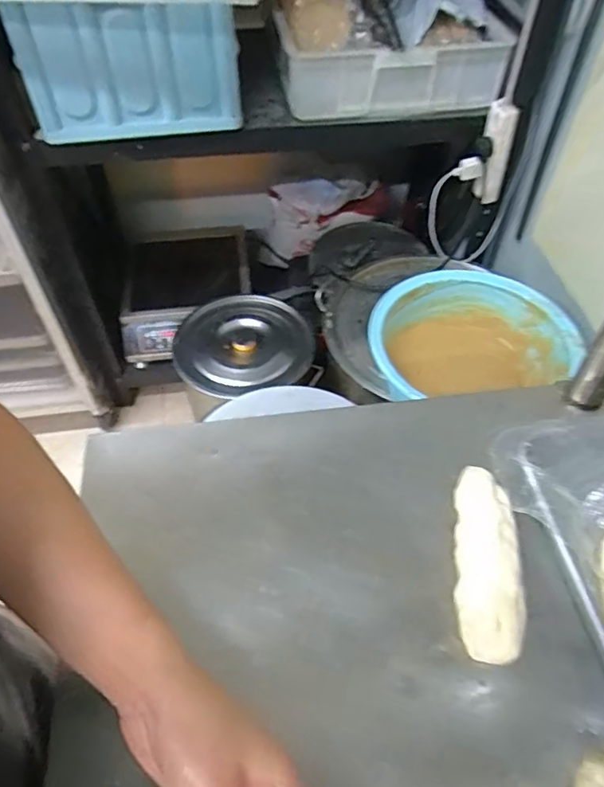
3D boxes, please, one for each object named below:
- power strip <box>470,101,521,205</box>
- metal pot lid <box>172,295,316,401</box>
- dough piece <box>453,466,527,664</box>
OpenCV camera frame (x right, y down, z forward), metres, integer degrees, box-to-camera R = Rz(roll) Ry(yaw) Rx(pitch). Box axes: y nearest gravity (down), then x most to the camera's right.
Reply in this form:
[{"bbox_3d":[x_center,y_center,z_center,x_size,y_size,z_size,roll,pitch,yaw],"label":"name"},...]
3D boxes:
[{"bbox_3d":[0.382,-0.468,1.117,0.061,0.207,0.034,15,53,12],"label":"power strip"},{"bbox_3d":[-0.136,-0.113,1.277,0.311,0.067,0.298,0,52,0],"label":"metal pot lid"},{"bbox_3d":[0.156,0.137,0.470,0.051,0.025,0.160,8,52,6],"label":"dough piece"}]

